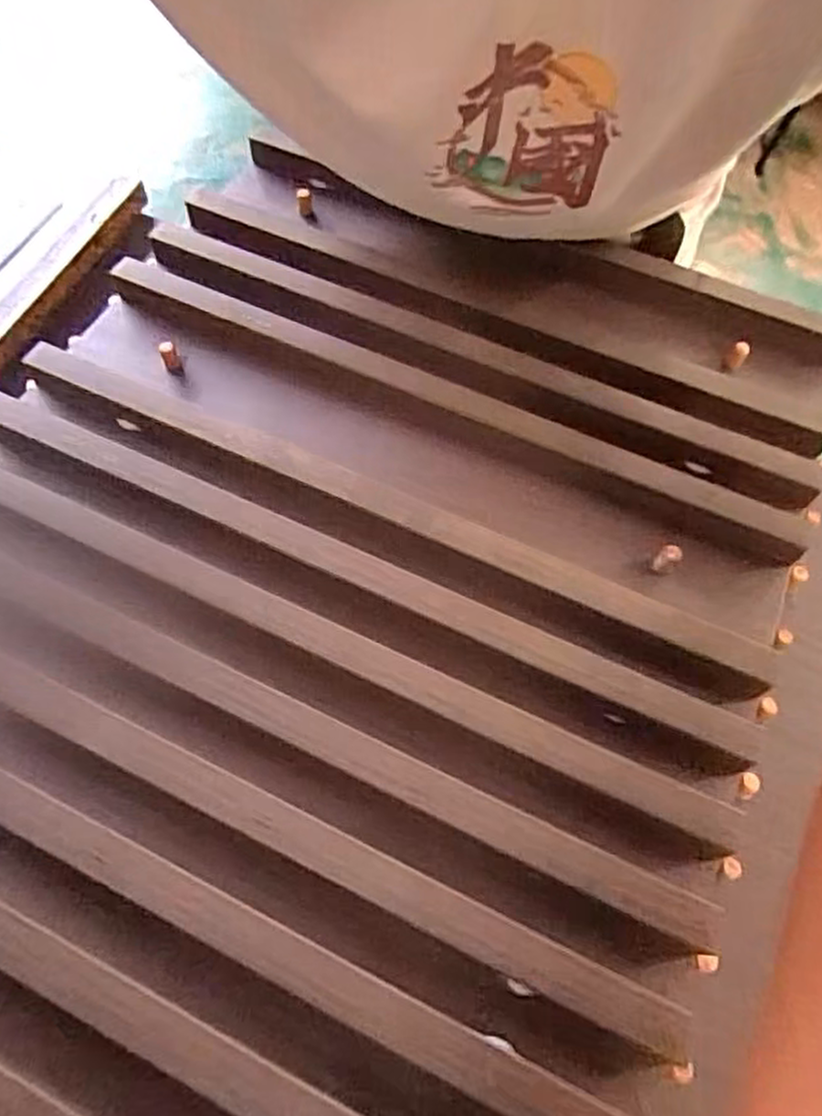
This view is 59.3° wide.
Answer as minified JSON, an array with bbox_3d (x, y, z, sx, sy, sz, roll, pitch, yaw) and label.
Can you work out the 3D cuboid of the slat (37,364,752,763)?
[{"bbox_3d":[-0.034,-0.008,0.378,0.437,0.020,0.032,27,61,11],"label":"slat"}]

